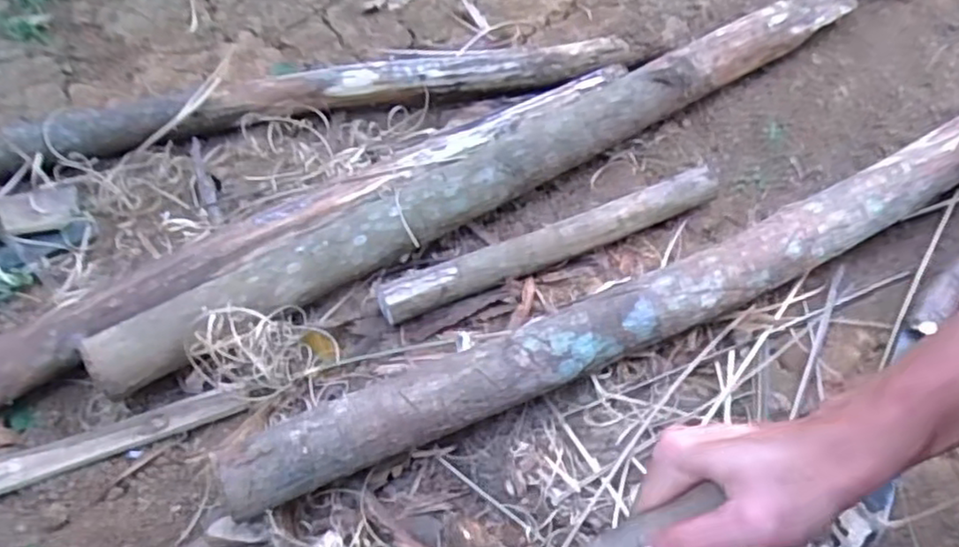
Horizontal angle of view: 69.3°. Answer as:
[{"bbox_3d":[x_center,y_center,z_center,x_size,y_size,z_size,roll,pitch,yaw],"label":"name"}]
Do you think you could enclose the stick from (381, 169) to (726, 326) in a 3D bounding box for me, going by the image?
[{"bbox_3d":[0.079,-0.030,0.722,0.378,0.041,0.043,-20,54,-13],"label":"stick"}]

